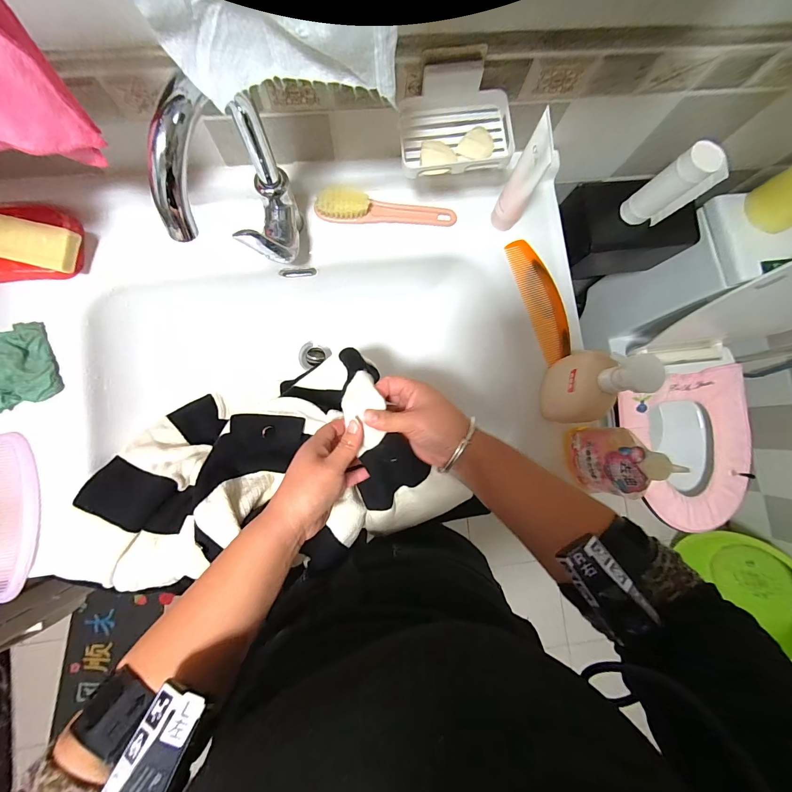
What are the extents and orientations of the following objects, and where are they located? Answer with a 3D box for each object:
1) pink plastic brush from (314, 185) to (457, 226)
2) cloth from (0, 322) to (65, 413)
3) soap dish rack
[{"bbox_3d":[-0.012,-0.267,0.497,0.197,0.040,0.030,-1,85,-4],"label":"pink plastic brush"},{"bbox_3d":[-0.483,-0.037,0.434,0.091,0.025,0.101,-19,86,-6],"label":"cloth"},{"bbox_3d":[0.068,-0.304,0.396,0.131,0.047,0.094,-8,85,-5],"label":"soap dish rack"}]

